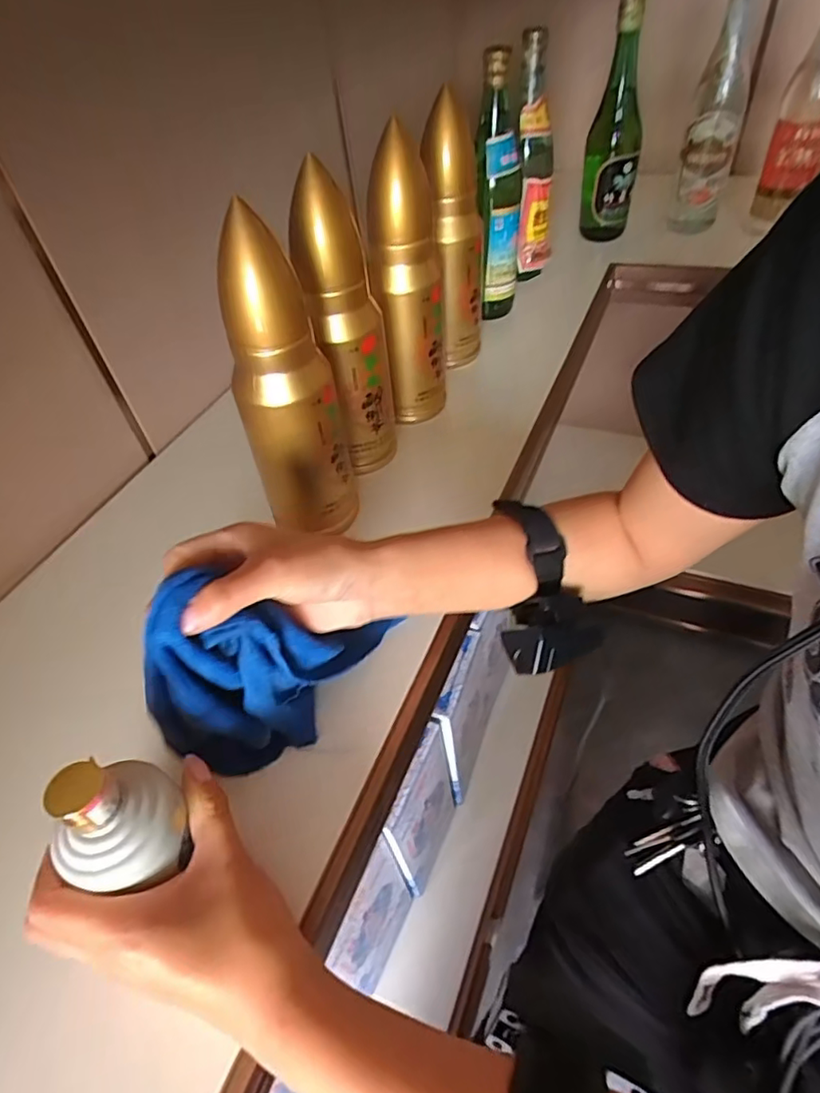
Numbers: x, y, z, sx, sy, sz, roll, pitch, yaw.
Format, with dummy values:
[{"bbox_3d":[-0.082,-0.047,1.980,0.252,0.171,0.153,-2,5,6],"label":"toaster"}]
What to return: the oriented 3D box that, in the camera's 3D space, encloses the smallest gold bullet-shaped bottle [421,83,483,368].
[{"bbox_3d":[0.046,-0.303,0.583,0.055,0.235,0.049,0,47,8],"label":"smallest gold bullet-shaped bottle"}]

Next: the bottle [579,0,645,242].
[{"bbox_3d":[0.280,-0.561,0.778,0.071,0.272,0.066,8,49,14],"label":"bottle"}]

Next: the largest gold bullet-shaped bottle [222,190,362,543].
[{"bbox_3d":[-0.089,-0.108,0.421,0.069,0.226,0.067,-14,47,-6],"label":"largest gold bullet-shaped bottle"}]

